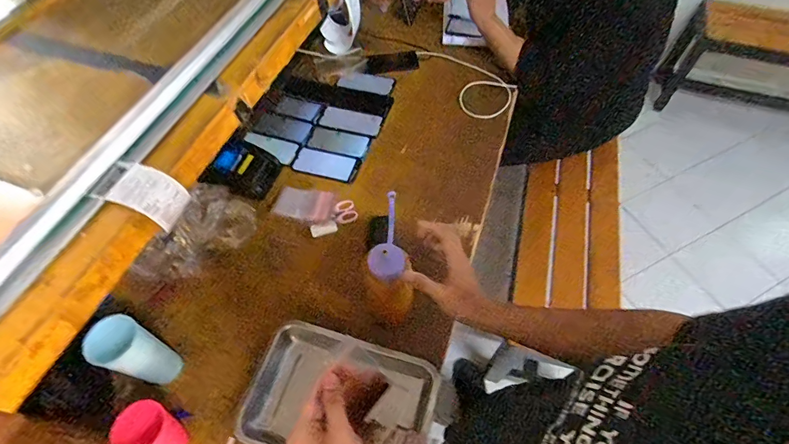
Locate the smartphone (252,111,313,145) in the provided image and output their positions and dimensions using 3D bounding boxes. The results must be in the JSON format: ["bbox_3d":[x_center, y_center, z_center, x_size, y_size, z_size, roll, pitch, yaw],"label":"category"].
[{"bbox_3d":[-0.288,-0.247,1.051,0.139,0.005,0.075,18,67,-2],"label":"smartphone"}]

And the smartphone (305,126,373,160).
[{"bbox_3d":[-0.144,-0.207,1.040,0.158,0.015,0.073,16,60,11],"label":"smartphone"}]

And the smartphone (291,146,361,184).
[{"bbox_3d":[-0.171,-0.145,1.009,0.161,0.015,0.077,16,60,10],"label":"smartphone"}]

